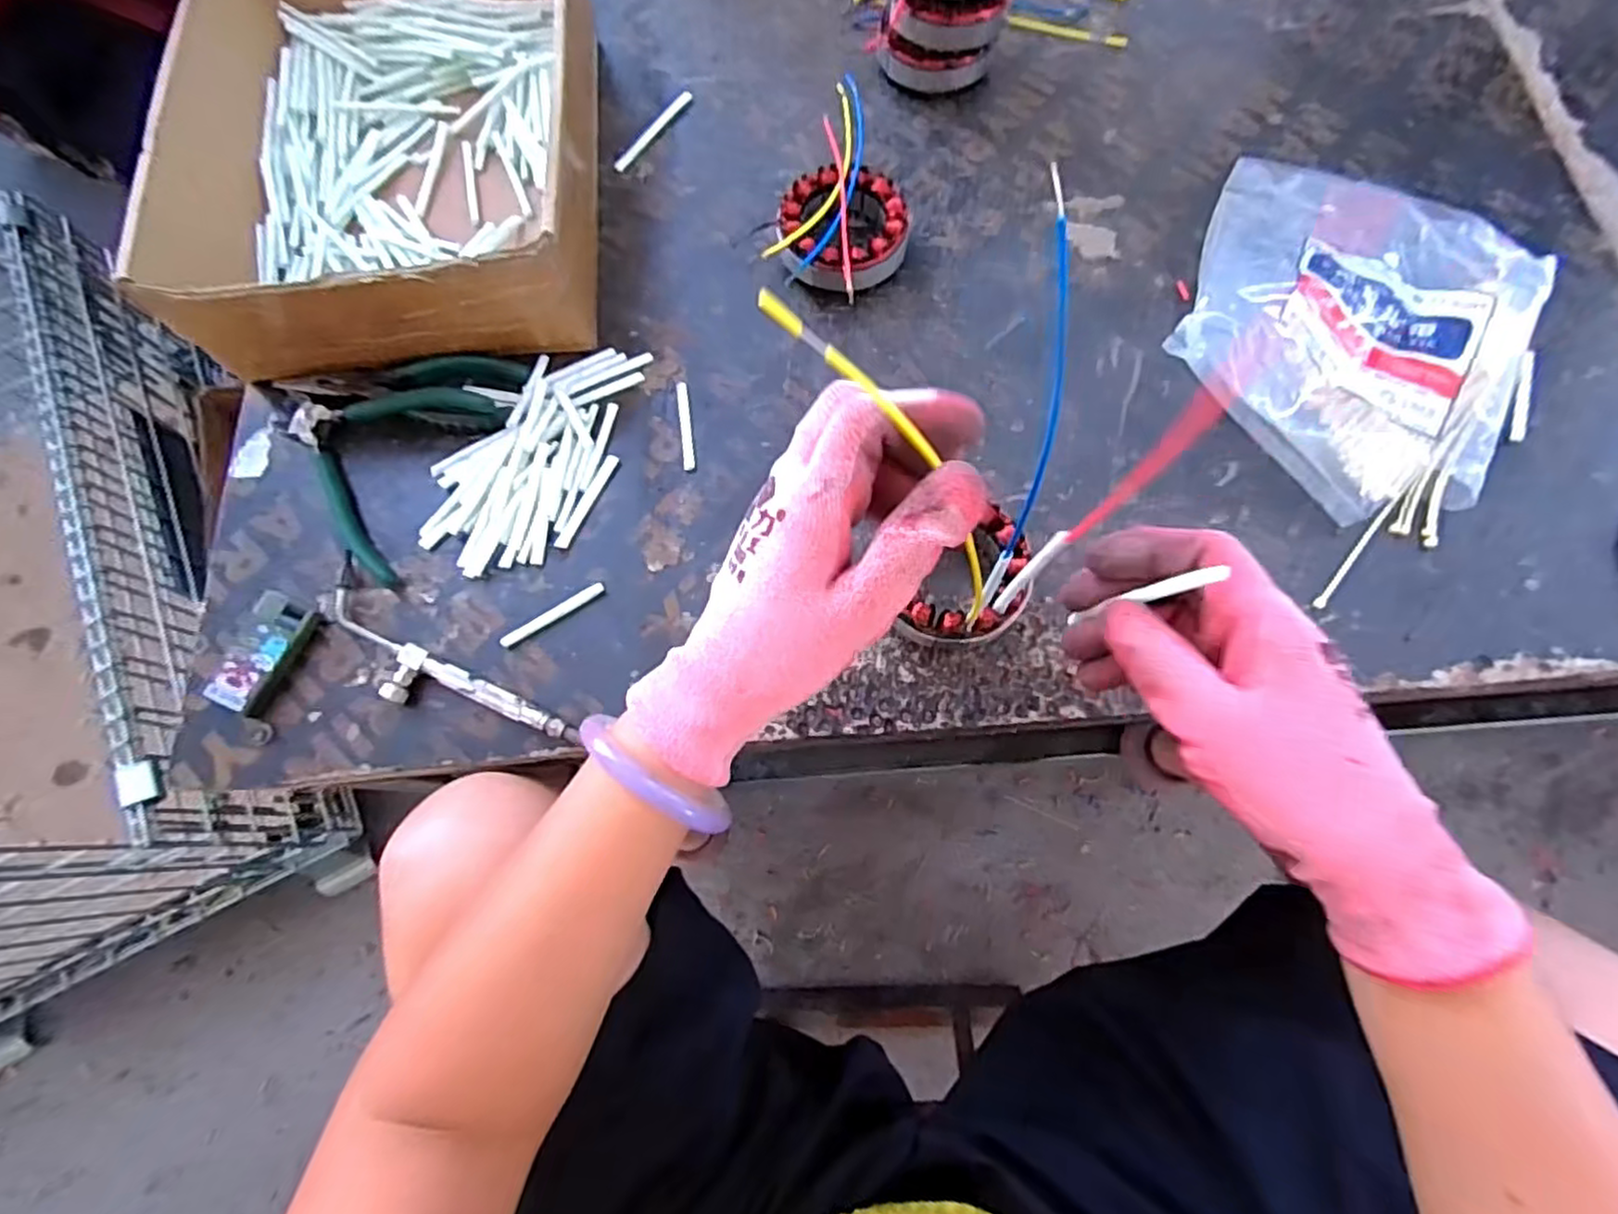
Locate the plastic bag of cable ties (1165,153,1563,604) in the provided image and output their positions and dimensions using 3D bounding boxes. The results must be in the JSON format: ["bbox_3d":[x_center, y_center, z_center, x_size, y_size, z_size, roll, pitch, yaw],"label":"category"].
[{"bbox_3d":[0.329,-0.166,0.424,0.202,0.065,0.291,28,75,11],"label":"plastic bag of cable ties"}]

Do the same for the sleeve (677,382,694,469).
[{"bbox_3d":[-0.079,-0.116,0.454,0.007,0.004,0.062,-8,72,0],"label":"sleeve"}]

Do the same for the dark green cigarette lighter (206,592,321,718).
[{"bbox_3d":[-0.312,0.025,0.406,0.032,0.012,0.066,21,74,9],"label":"dark green cigarette lighter"}]

